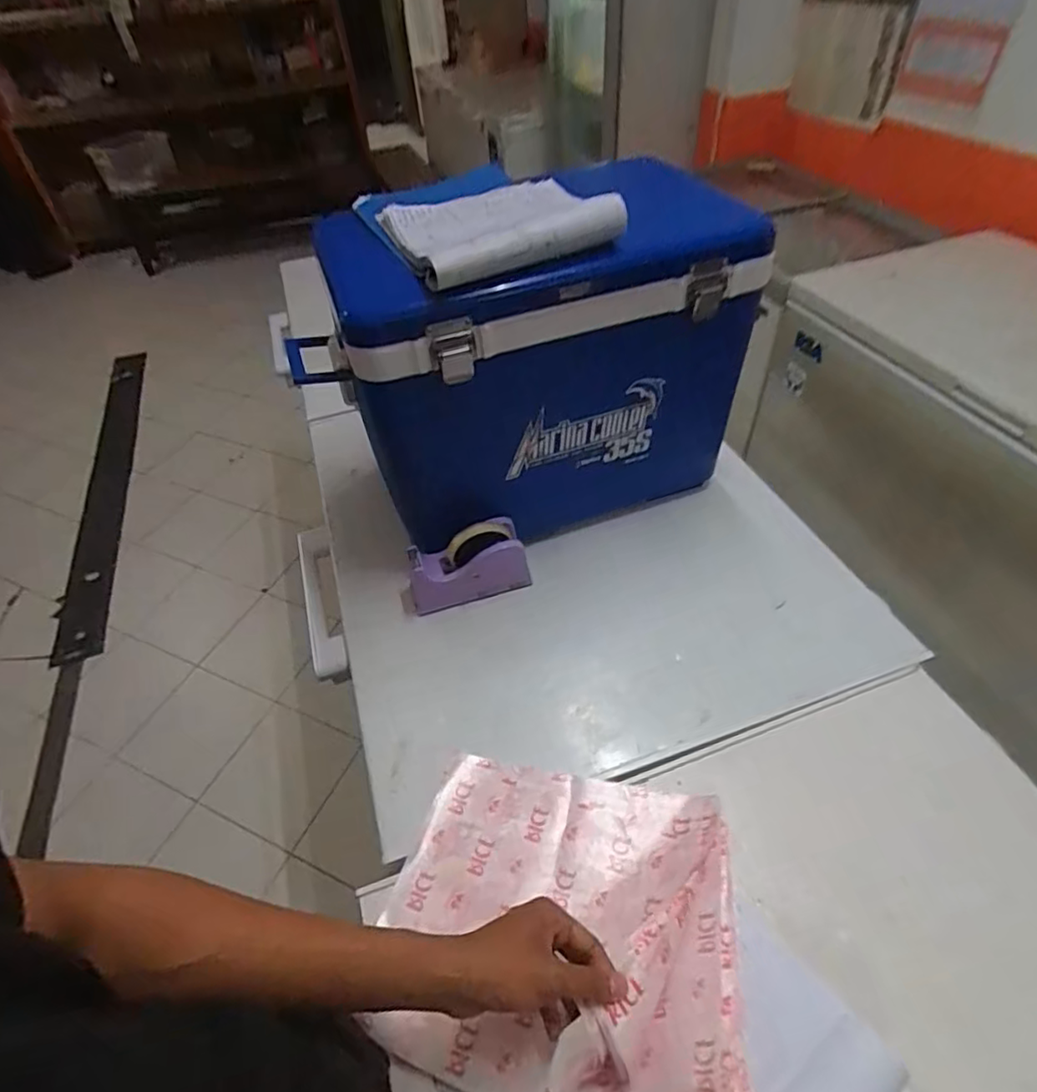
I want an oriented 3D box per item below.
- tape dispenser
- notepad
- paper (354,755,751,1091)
[{"bbox_3d":[-0.069,0.026,0.799,0.153,0.111,0.045,-17,48,-9],"label":"tape dispenser"},{"bbox_3d":[-0.036,-0.369,0.683,0.222,0.039,0.292,-26,46,-13],"label":"notepad"},{"bbox_3d":[0.036,0.319,0.532,0.300,0.076,0.262,5,48,12],"label":"paper"}]

